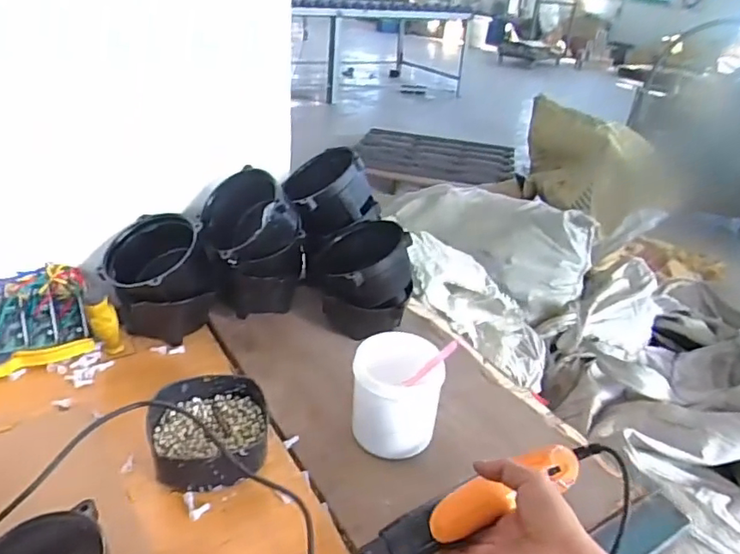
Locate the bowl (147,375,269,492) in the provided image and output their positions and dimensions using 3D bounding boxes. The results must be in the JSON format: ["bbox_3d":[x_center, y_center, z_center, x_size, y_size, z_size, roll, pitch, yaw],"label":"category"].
[{"bbox_3d":[-0.168,0.166,0.601,0.118,0.051,0.125,4,30,-2],"label":"bowl"}]

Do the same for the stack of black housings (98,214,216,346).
[{"bbox_3d":[-0.277,0.007,0.757,0.132,0.145,0.122,-6,32,-18],"label":"stack of black housings"}]

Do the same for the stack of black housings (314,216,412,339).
[{"bbox_3d":[-0.009,0.010,0.803,0.115,0.145,0.123,-6,32,-19],"label":"stack of black housings"}]

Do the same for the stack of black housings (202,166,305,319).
[{"bbox_3d":[-0.160,-0.034,0.793,0.126,0.196,0.116,-7,31,-23],"label":"stack of black housings"}]

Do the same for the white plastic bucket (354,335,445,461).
[{"bbox_3d":[0.027,0.136,0.612,0.092,0.116,0.087,4,30,-2],"label":"white plastic bucket"}]

